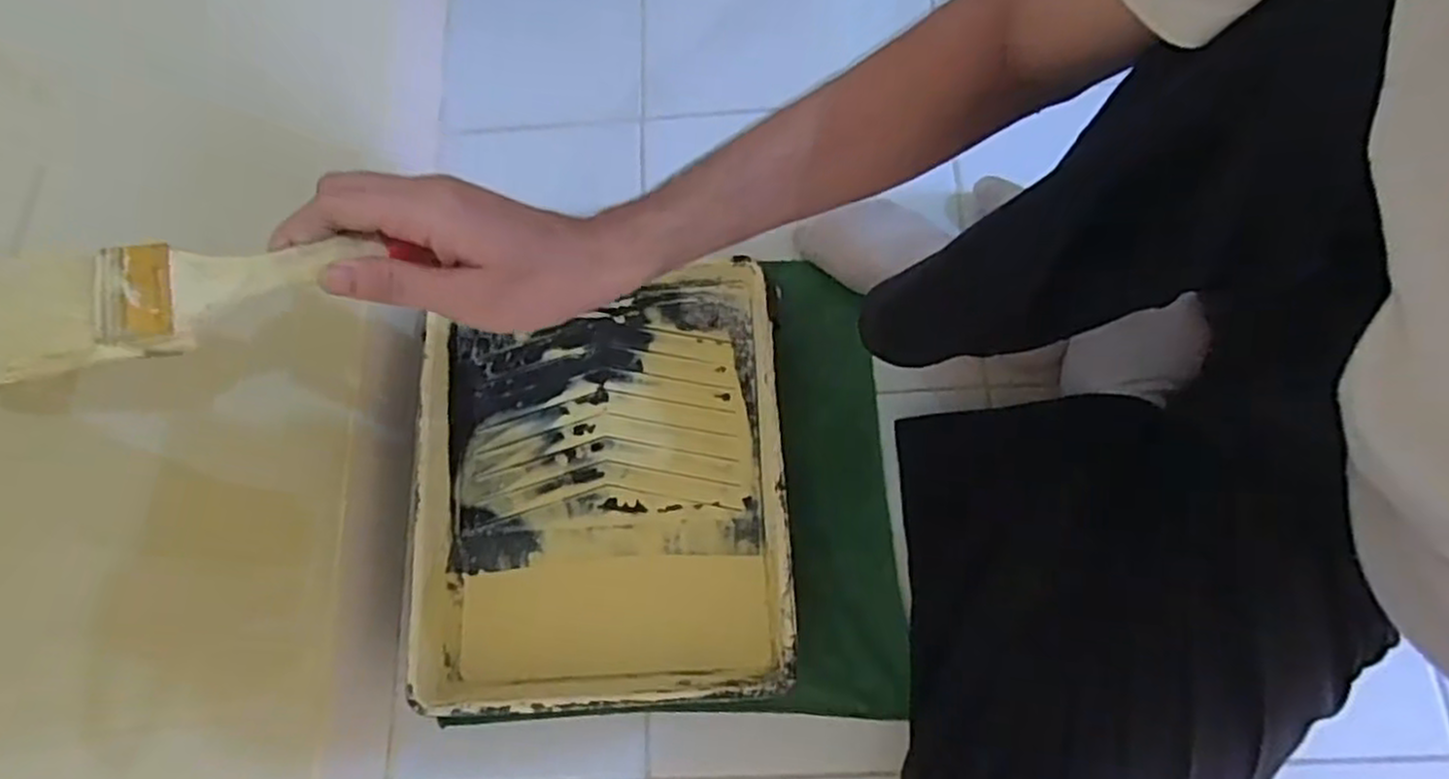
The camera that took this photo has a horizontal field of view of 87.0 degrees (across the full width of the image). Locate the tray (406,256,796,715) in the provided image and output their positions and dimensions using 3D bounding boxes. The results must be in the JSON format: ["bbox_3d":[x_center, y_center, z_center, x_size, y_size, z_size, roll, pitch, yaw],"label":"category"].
[{"bbox_3d":[-0.097,0.073,0.619,0.283,0.074,0.332,-3,73,0],"label":"tray"}]

